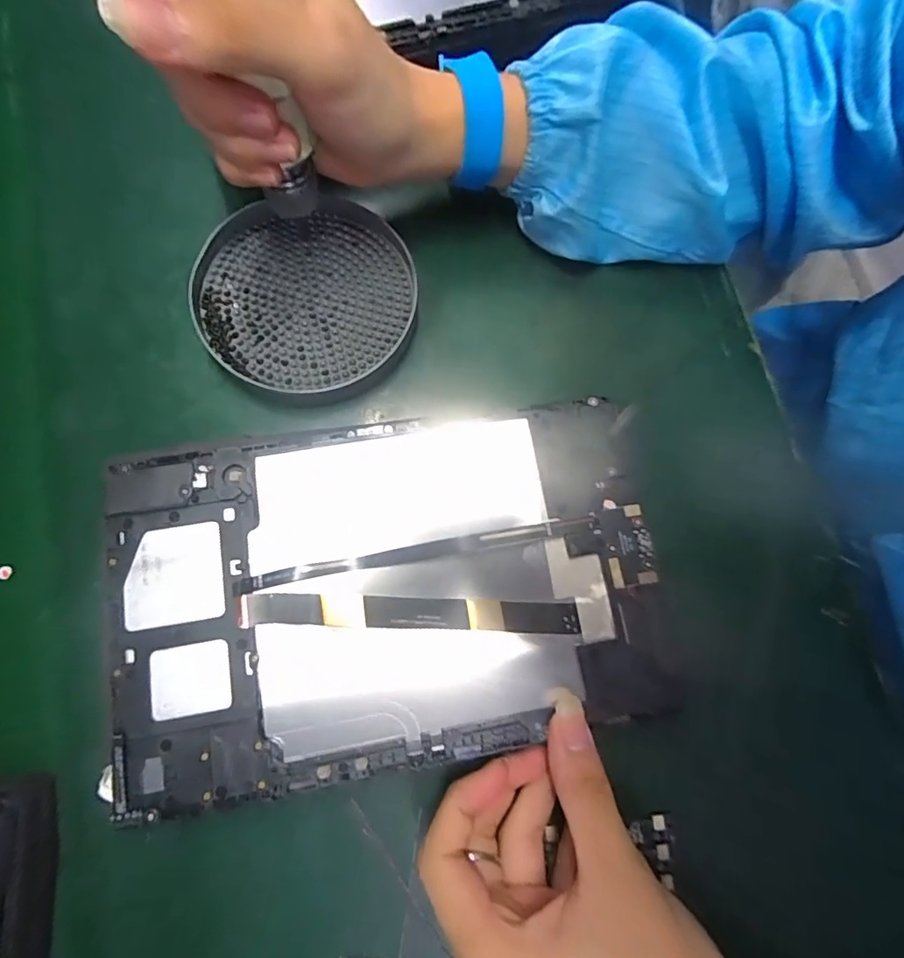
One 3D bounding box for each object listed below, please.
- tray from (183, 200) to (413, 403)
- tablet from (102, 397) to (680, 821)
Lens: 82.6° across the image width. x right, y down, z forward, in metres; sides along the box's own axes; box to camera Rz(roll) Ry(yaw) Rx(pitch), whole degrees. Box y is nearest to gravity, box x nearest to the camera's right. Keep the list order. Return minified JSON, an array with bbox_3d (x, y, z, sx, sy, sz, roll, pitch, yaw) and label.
[{"bbox_3d":[-0.080,-0.100,0.280,0.116,0.011,0.111,1,77,-4],"label":"tray"},{"bbox_3d":[-0.026,0.048,0.233,0.237,0.014,0.152,-7,77,-3],"label":"tablet"}]

